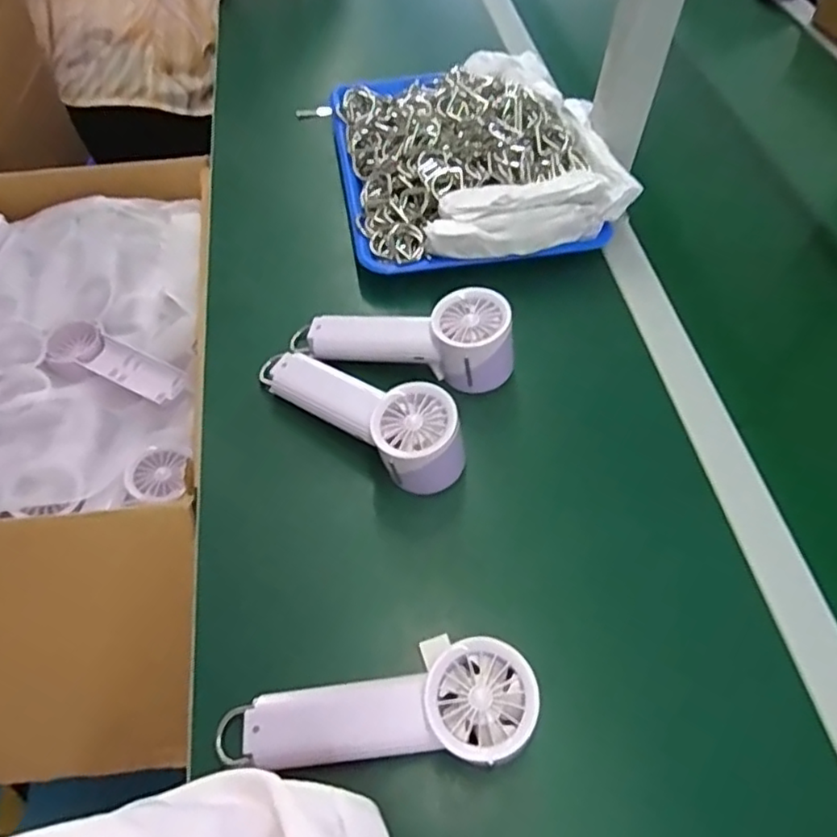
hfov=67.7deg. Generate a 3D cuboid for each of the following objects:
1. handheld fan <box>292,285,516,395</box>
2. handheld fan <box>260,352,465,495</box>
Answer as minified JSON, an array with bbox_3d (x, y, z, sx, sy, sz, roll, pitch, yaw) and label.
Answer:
[{"bbox_3d":[-0.013,-0.072,0.532,0.189,0.072,0.062,12,58,8],"label":"handheld fan"},{"bbox_3d":[-0.050,-0.012,0.497,0.193,0.074,0.062,34,63,21],"label":"handheld fan"}]

